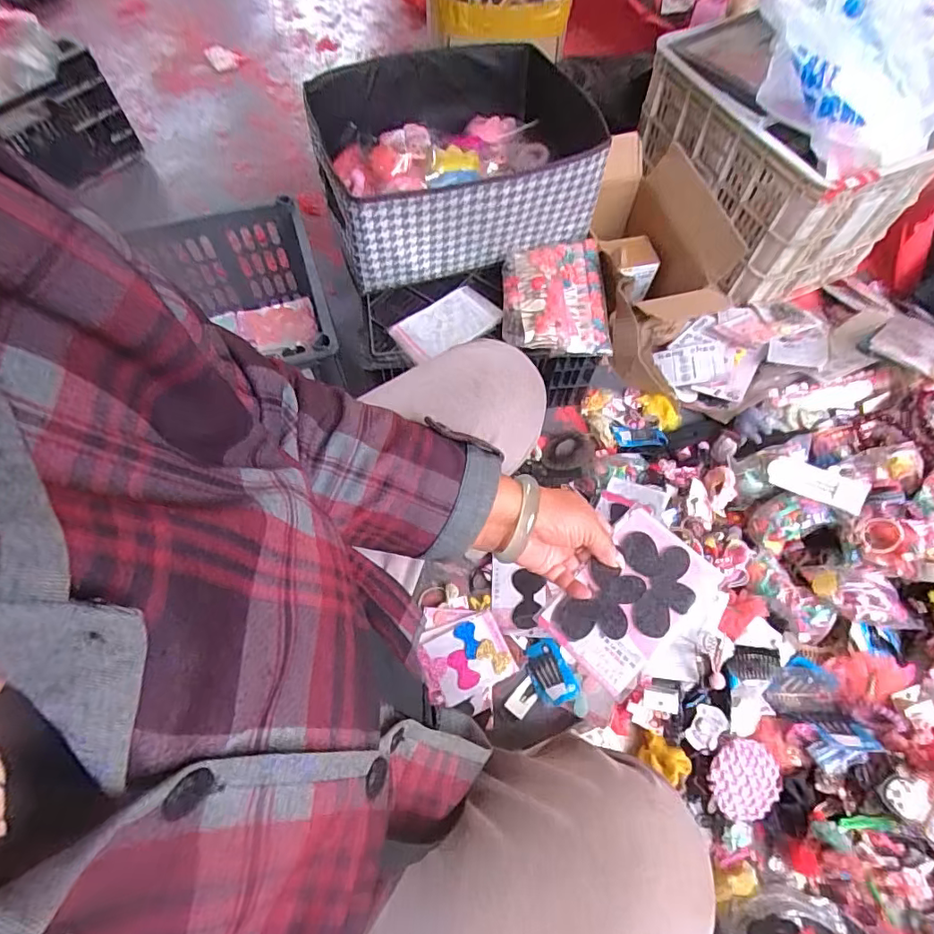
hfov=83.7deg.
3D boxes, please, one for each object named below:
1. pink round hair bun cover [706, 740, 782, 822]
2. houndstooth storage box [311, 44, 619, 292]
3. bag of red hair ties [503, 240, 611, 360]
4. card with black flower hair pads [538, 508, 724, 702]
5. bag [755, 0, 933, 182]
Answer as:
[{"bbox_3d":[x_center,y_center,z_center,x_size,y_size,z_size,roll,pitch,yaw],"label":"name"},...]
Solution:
[{"bbox_3d":[0.363,0.409,0.681,0.094,0.030,0.093,1,65,-2],"label":"pink round hair bun cover"},{"bbox_3d":[-0.016,-0.506,0.856,0.431,0.161,0.353,-11,66,-7],"label":"houndstooth storage box"},{"bbox_3d":[0.137,-0.275,0.827,0.174,0.050,0.232,-2,65,-3],"label":"bag of red hair ties"},{"bbox_3d":[0.142,0.117,0.457,0.093,0.013,0.137,40,87,25],"label":"card with black flower hair pads"},{"bbox_3d":[0.620,-0.633,0.810,0.278,0.179,0.289,42,70,16],"label":"bag"}]

